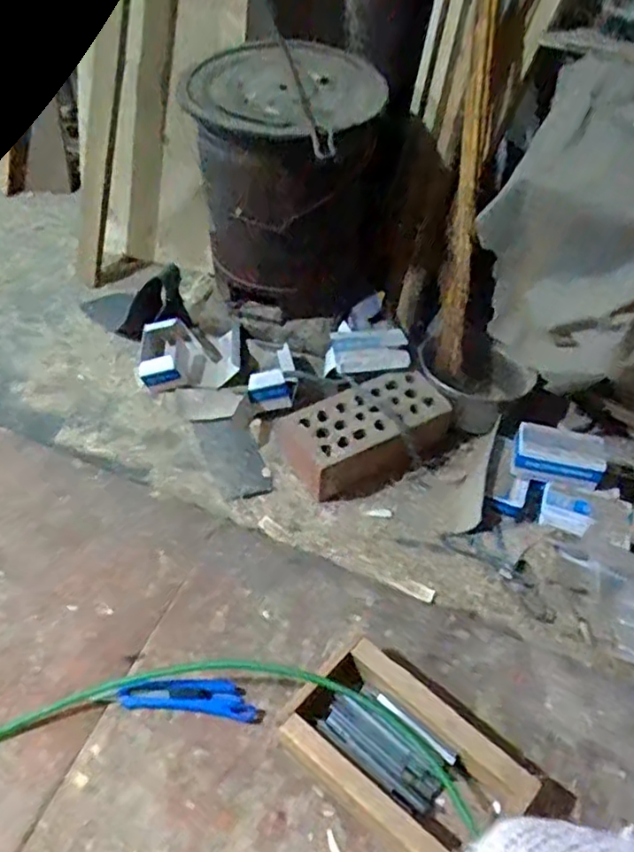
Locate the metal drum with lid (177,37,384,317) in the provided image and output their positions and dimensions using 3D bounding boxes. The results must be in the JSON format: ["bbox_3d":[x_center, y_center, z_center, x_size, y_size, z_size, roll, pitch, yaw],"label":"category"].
[{"bbox_3d":[-0.052,-0.403,1.105,0.285,0.327,0.350,5,49,1],"label":"metal drum with lid"}]

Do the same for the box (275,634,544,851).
[{"bbox_3d":[0.087,0.349,0.691,0.230,0.066,0.139,33,55,23],"label":"box"}]

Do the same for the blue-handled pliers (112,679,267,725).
[{"bbox_3d":[-0.139,0.303,0.748,0.155,0.024,0.040,6,49,1],"label":"blue-handled pliers"}]

